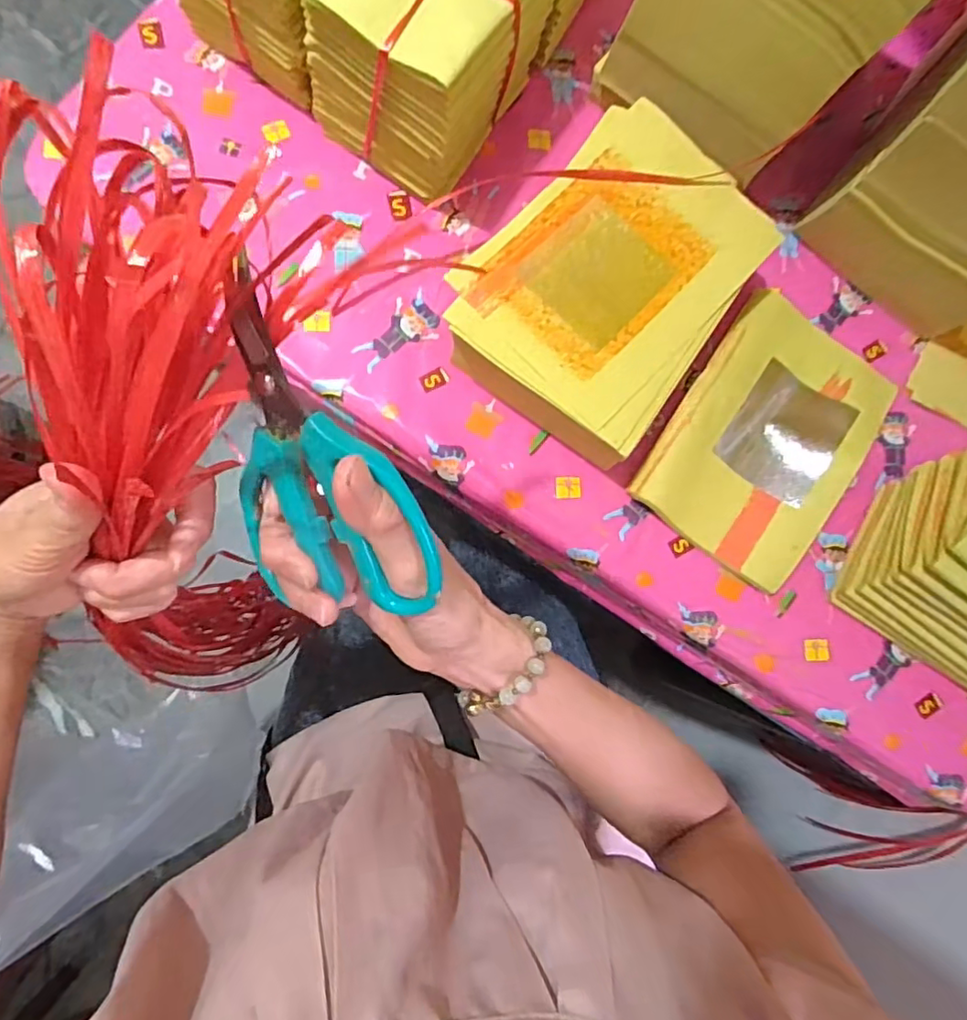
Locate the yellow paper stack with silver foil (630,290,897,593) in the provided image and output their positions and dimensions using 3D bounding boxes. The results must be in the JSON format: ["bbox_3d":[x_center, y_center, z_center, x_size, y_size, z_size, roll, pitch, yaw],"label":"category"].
[{"bbox_3d":[0.244,-0.063,0.530,0.151,0.027,0.225,36,81,-1],"label":"yellow paper stack with silver foil"}]

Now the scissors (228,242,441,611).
[{"bbox_3d":[-0.070,-0.025,0.236,0.089,0.010,0.135,-3,112,29],"label":"scissors"}]

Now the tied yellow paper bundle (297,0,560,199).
[{"bbox_3d":[-0.036,-0.370,0.478,0.121,0.135,0.172,34,81,-1],"label":"tied yellow paper bundle"}]

